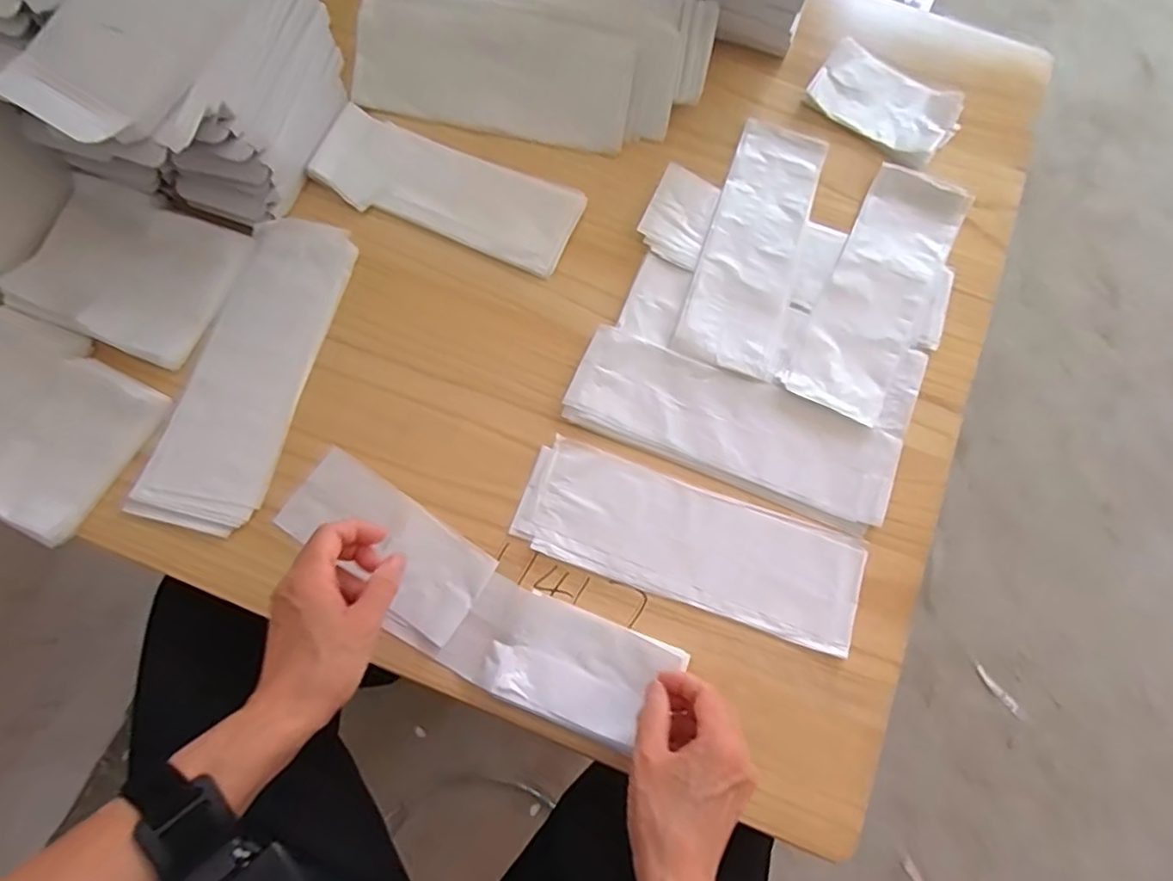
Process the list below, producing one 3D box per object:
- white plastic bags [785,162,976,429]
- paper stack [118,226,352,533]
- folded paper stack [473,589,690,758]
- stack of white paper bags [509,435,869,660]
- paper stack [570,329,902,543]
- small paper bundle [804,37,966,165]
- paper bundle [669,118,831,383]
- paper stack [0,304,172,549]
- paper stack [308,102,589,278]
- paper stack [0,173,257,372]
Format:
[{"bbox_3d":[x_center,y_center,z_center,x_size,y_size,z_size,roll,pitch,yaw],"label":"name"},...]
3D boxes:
[{"bbox_3d":[0.250,-0.127,0.551,0.084,0.010,0.233,27,78,6],"label":"white plastic bags"},{"bbox_3d":[-0.271,-0.060,0.521,0.090,0.015,0.263,14,75,3],"label":"paper stack"},{"bbox_3d":[-0.005,0.163,0.460,0.125,0.012,0.077,22,77,5],"label":"folded paper stack"},{"bbox_3d":[0.080,0.079,0.499,0.262,0.007,0.090,19,77,4],"label":"stack of white paper bags"},{"bbox_3d":[0.117,-0.011,0.520,0.260,0.005,0.087,22,77,5],"label":"paper stack"},{"bbox_3d":[0.279,-0.314,0.604,0.133,0.016,0.081,32,78,7],"label":"small paper bundle"},{"bbox_3d":[0.150,-0.173,0.566,0.086,0.014,0.246,19,77,4],"label":"paper bundle"},{"bbox_3d":[-0.422,-0.018,0.490,0.154,0.024,0.129,31,78,7],"label":"paper stack"},{"bbox_3d":[-0.122,-0.220,0.562,0.224,0.016,0.082,20,77,4],"label":"paper stack"},{"bbox_3d":[-0.372,-0.140,0.524,0.149,0.020,0.125,22,77,5],"label":"paper stack"}]

